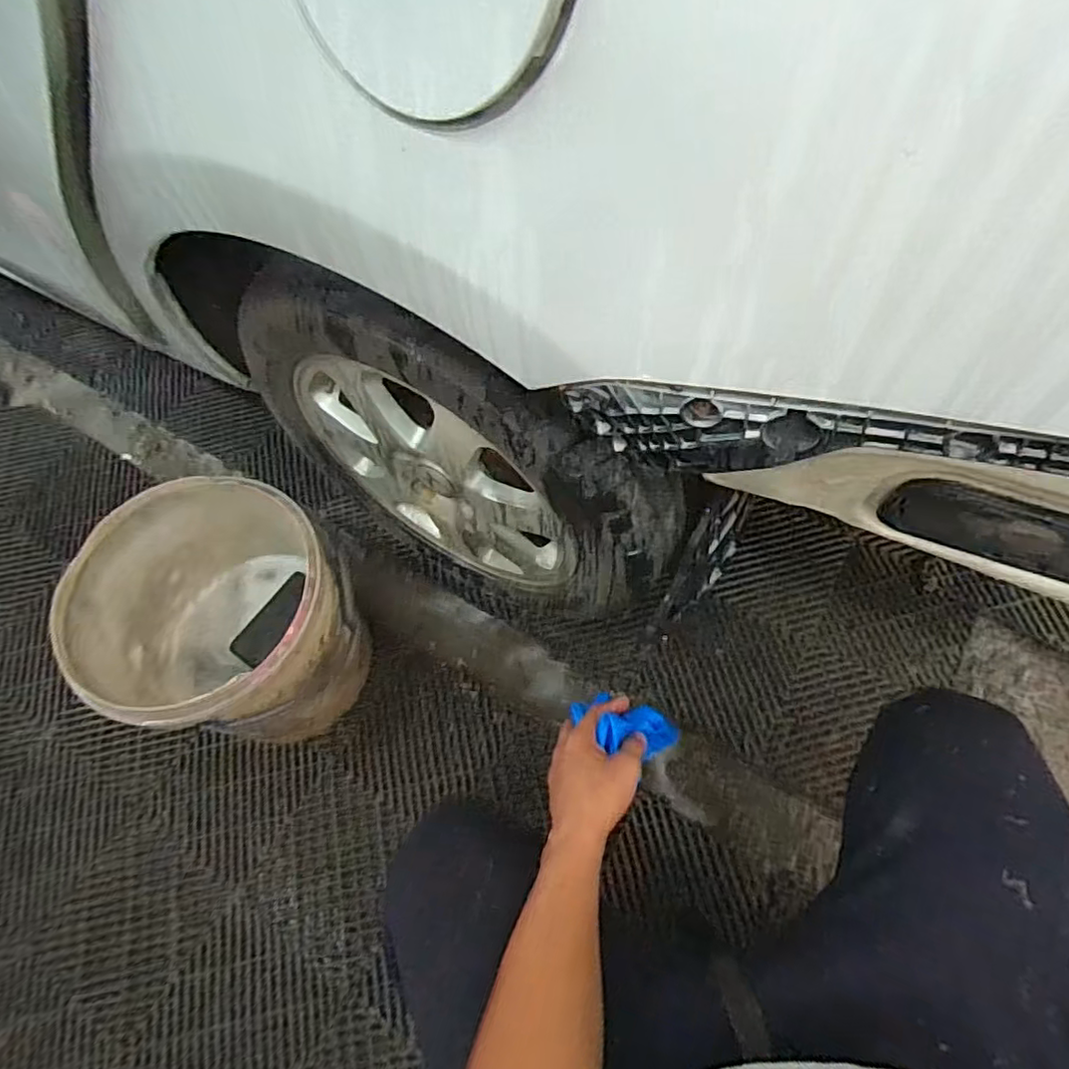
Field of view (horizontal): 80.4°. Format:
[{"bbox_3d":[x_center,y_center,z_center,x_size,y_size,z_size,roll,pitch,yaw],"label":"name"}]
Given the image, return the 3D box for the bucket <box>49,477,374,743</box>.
[{"bbox_3d":[-0.388,0.122,0.829,0.279,0.293,0.293,-1,63,2],"label":"bucket"}]

